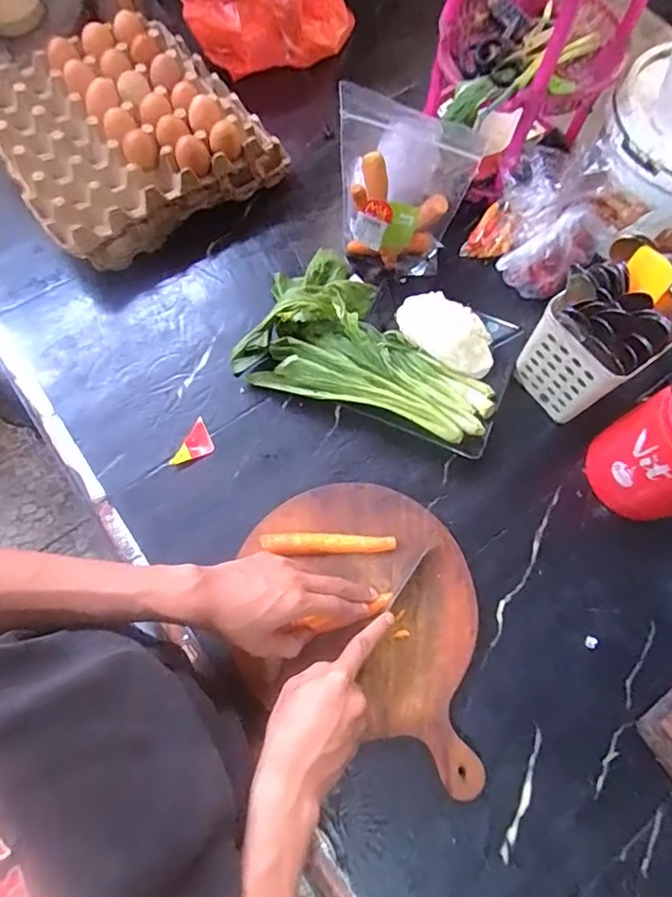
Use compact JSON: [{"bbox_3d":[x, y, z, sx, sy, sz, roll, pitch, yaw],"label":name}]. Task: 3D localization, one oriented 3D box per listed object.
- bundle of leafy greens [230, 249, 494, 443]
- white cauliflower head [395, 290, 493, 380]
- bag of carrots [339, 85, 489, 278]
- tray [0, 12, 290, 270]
[{"bbox_3d":[0.051,-0.130,0.634,0.300,0.074,0.196,22,72,6],"label":"bundle of leafy greens"},{"bbox_3d":[0.136,-0.138,0.655,0.130,0.065,0.068,40,75,11],"label":"white cauliflower head"},{"bbox_3d":[0.079,-0.300,0.634,0.137,0.218,0.086,-11,72,-5],"label":"bag of carrots"},{"bbox_3d":[-0.282,-0.425,0.706,0.314,0.097,0.305,-36,76,-13],"label":"tray"}]

